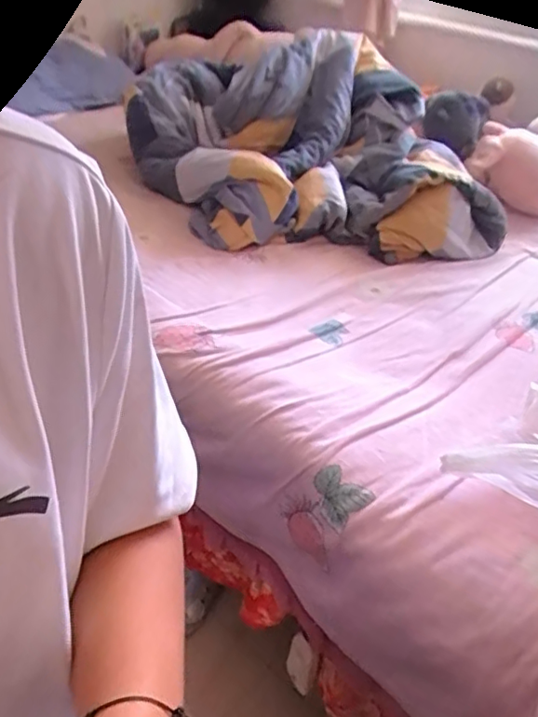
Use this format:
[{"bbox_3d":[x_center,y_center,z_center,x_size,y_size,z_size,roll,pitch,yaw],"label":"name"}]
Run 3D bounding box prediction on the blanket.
[{"bbox_3d":[0.078,-0.500,1.278,0.561,0.287,0.747,-13,42,-24],"label":"blanket"}]

